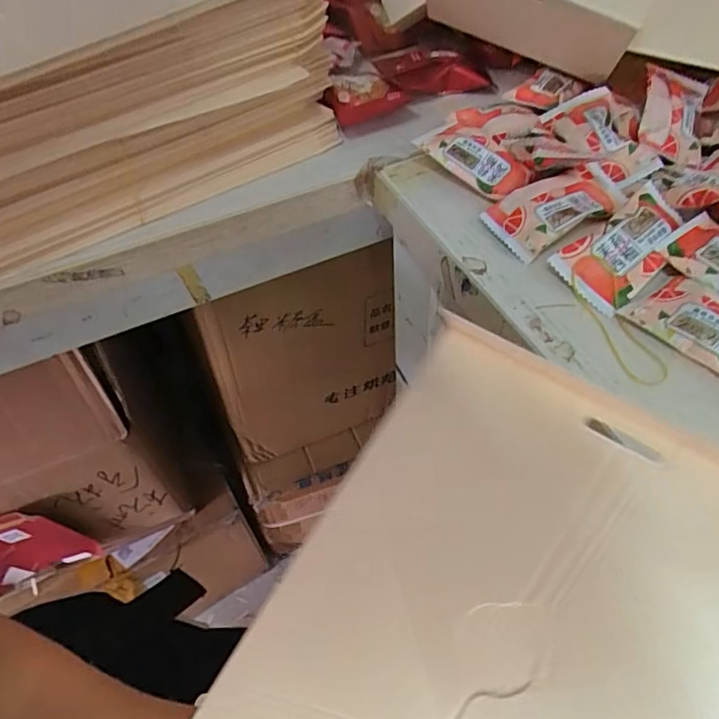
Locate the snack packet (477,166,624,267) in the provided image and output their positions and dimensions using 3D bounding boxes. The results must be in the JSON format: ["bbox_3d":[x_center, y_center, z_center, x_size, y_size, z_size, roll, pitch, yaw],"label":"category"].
[{"bbox_3d":[0.104,-0.080,0.282,0.072,0.015,0.037,-24,55,-15],"label":"snack packet"}]

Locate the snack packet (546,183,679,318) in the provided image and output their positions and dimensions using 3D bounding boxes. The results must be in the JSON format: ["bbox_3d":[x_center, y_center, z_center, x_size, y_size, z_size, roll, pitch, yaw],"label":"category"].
[{"bbox_3d":[0.132,-0.056,0.264,0.076,0.017,0.037,-35,59,-22],"label":"snack packet"}]

